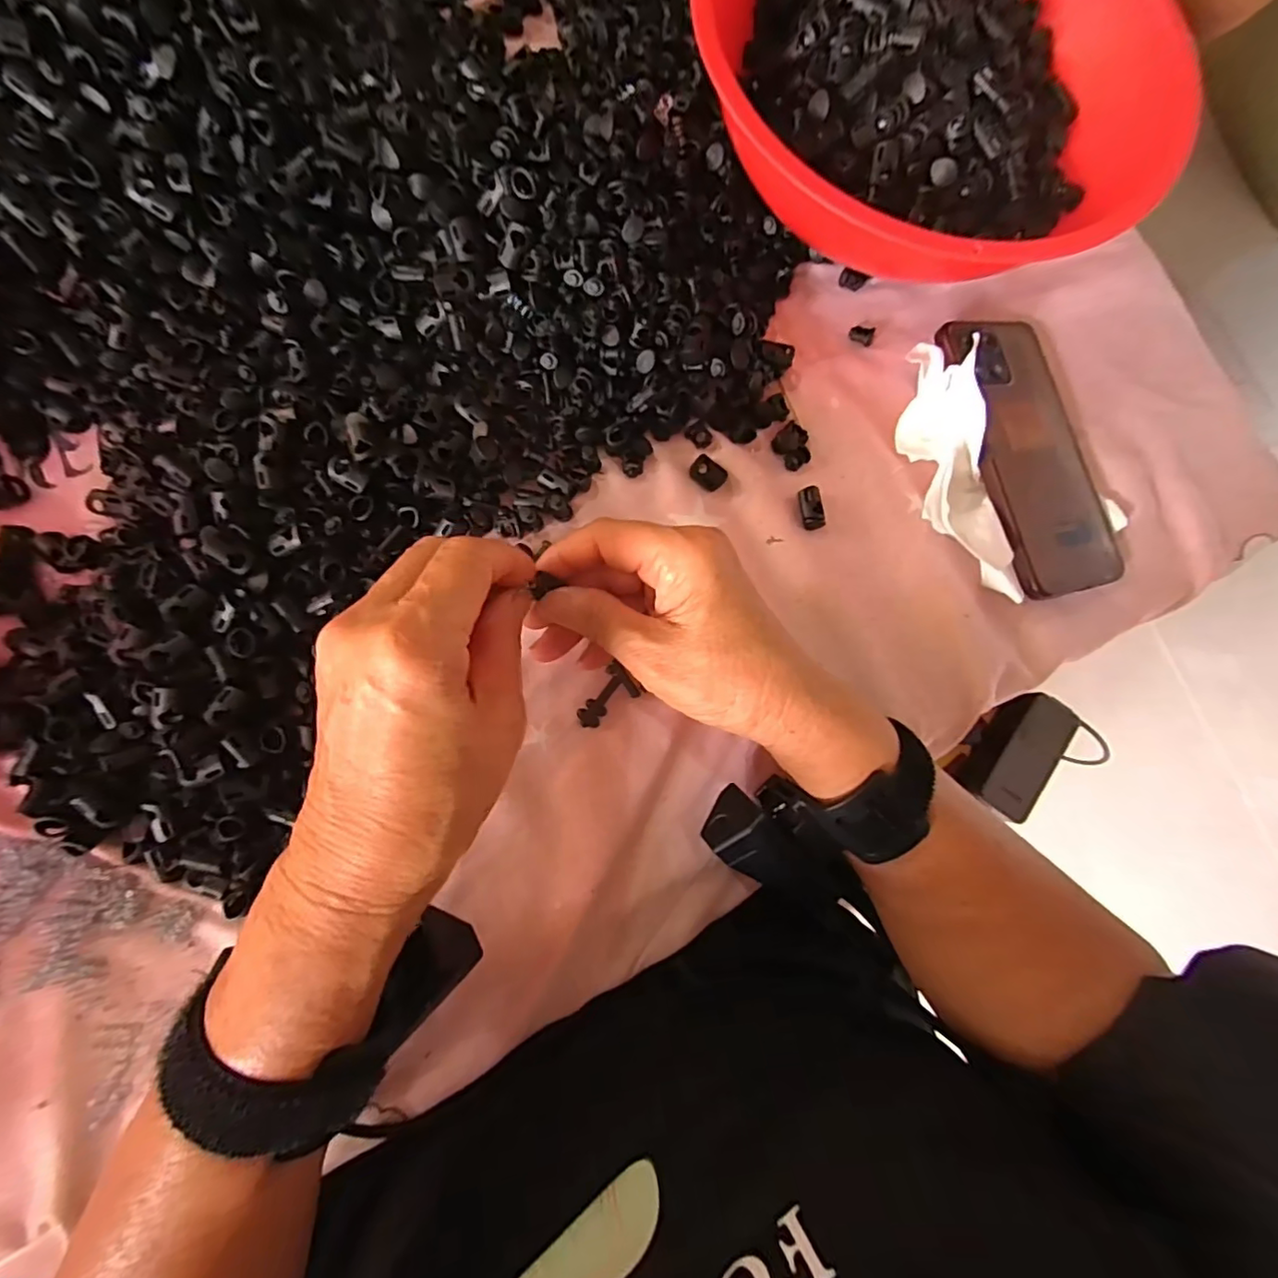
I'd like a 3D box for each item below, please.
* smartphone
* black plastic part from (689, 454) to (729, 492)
[{"bbox_3d":[0.225,-0.107,0.324,0.086,0.009,0.163,-12,83,-20],"label":"smartphone"},{"bbox_3d":[0.039,-0.092,0.314,0.020,0.004,0.015,36,80,1],"label":"black plastic part"}]

